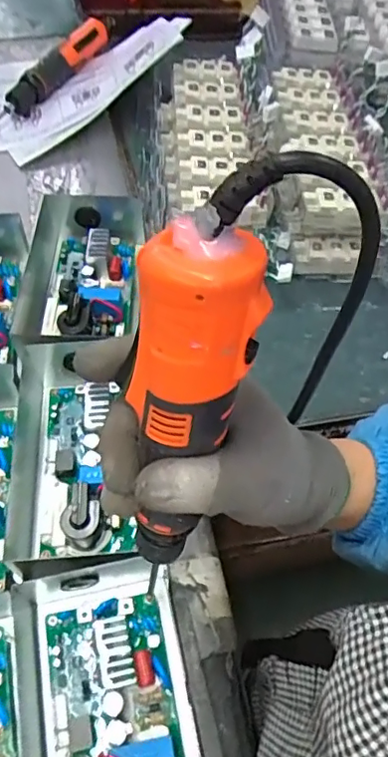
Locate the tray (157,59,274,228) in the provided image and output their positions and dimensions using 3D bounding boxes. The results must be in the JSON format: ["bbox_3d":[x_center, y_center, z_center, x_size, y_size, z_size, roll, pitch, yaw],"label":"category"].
[{"bbox_3d":[0.017,-0.308,0.727,0.106,0.053,0.350,-1,56,-6],"label":"tray"}]

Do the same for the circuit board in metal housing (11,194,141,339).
[{"bbox_3d":[-0.120,-0.101,0.593,0.121,0.076,0.217,1,56,-4],"label":"circuit board in metal housing"}]

